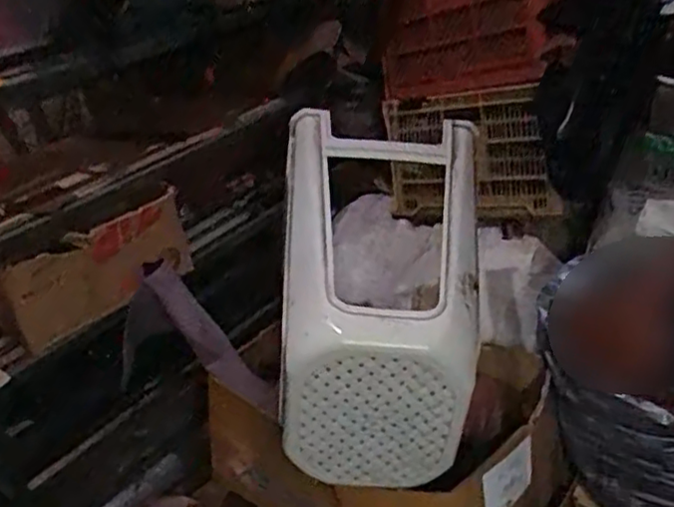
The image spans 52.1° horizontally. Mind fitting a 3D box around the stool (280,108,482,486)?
[{"bbox_3d":[0.087,0.053,1.193,0.334,0.430,0.545,-5,26,7],"label":"stool"}]

